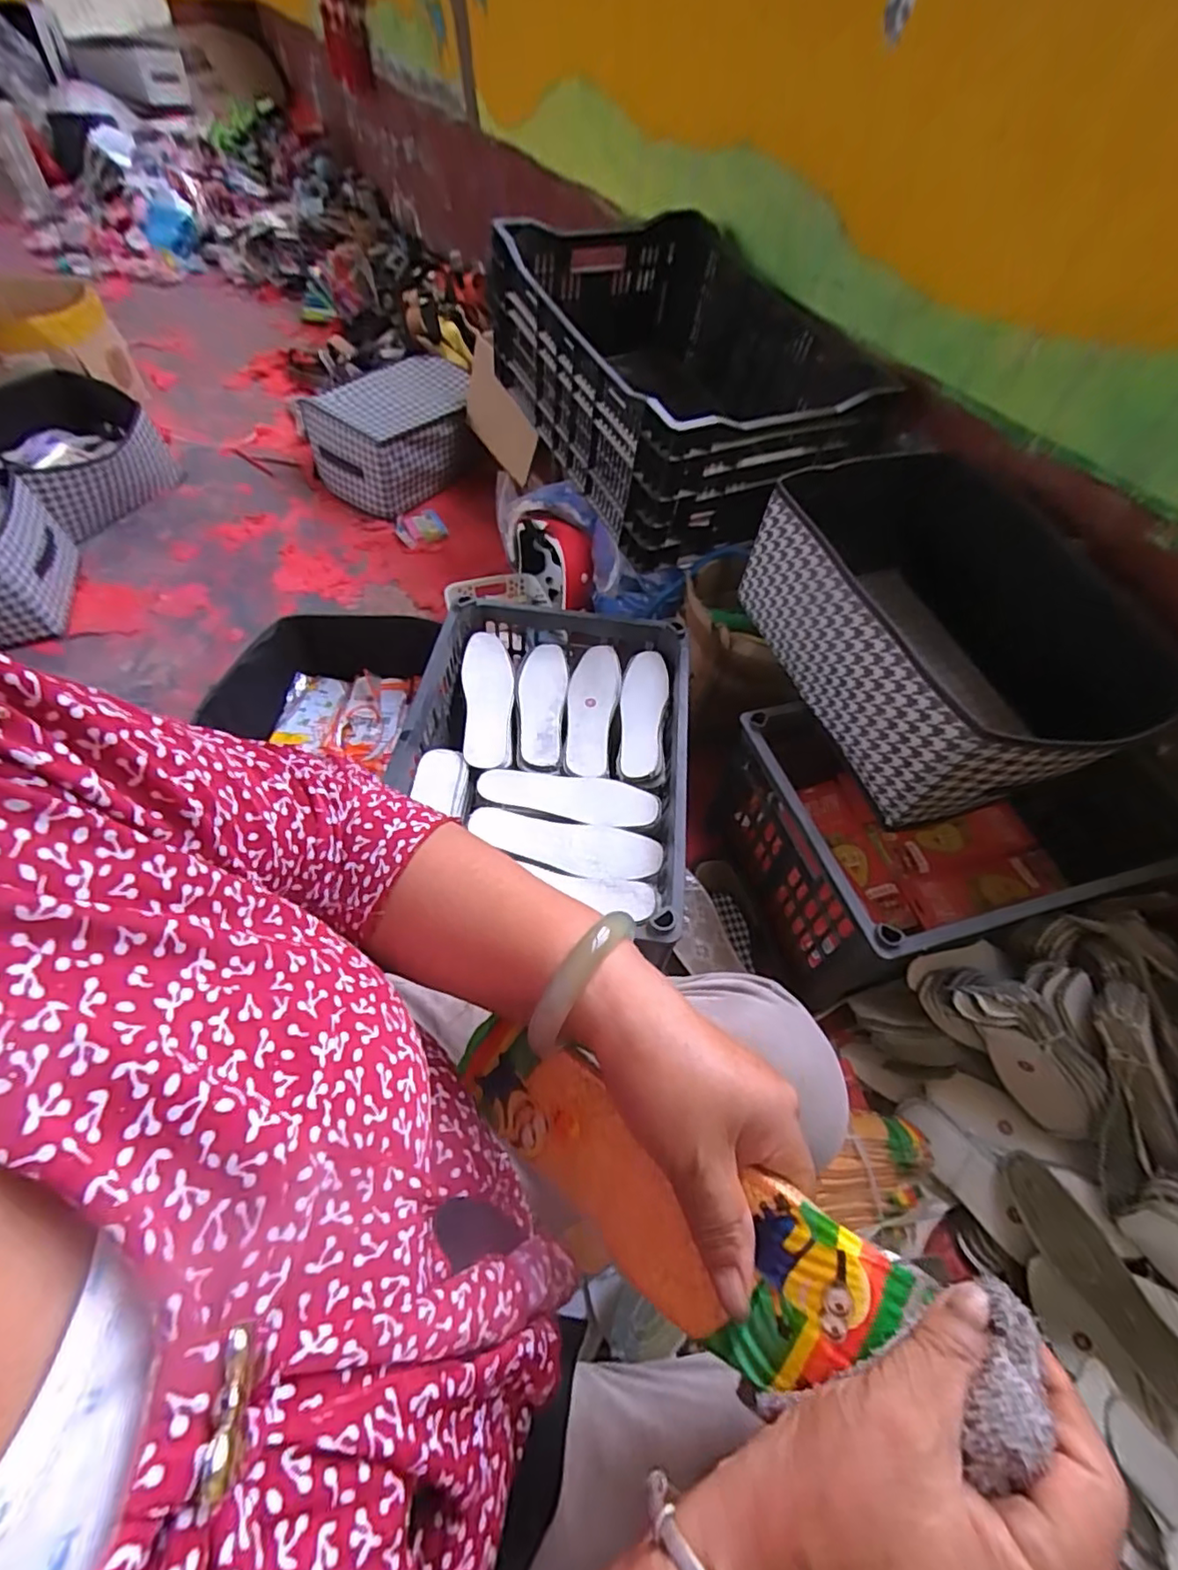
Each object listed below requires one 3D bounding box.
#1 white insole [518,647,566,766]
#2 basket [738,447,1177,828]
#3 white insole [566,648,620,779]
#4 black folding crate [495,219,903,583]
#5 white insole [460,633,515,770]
[{"bbox_3d":[-0.066,-0.117,0.839,0.062,0.005,0.214,3,54,-3],"label":"white insole"},{"bbox_3d":[0.462,-0.194,0.760,0.396,0.190,0.455,-14,57,-15],"label":"basket"},{"bbox_3d":[0.003,-0.104,0.836,0.067,0.021,0.216,7,54,0],"label":"white insole"},{"bbox_3d":[0.152,-0.667,1.004,0.456,0.251,0.631,-19,59,-18],"label":"black folding crate"},{"bbox_3d":[-0.138,-0.118,0.837,0.070,0.030,0.222,-4,55,-8],"label":"white insole"}]

